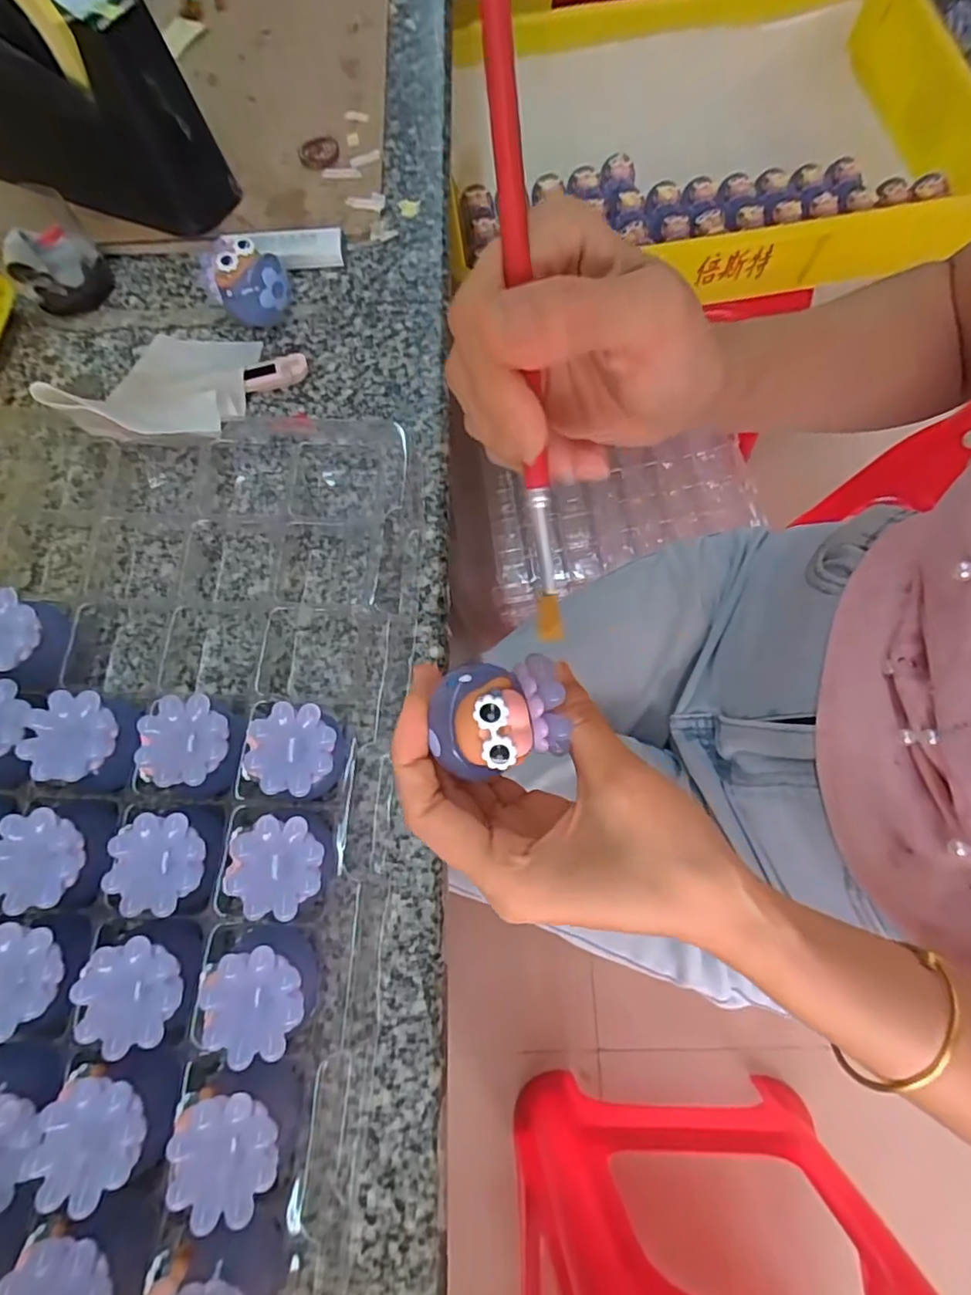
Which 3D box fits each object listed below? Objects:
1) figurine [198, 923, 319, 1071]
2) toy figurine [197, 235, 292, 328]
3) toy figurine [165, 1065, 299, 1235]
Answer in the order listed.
[{"bbox_3d":[-0.086,0.137,0.238,0.037,0.050,0.034,0,71,1],"label":"figurine"},{"bbox_3d":[-0.148,-0.224,0.367,0.053,0.043,0.034,39,76,13],"label":"toy figurine"},{"bbox_3d":[-0.090,0.180,0.224,0.040,0.049,0.039,39,76,13],"label":"toy figurine"}]

